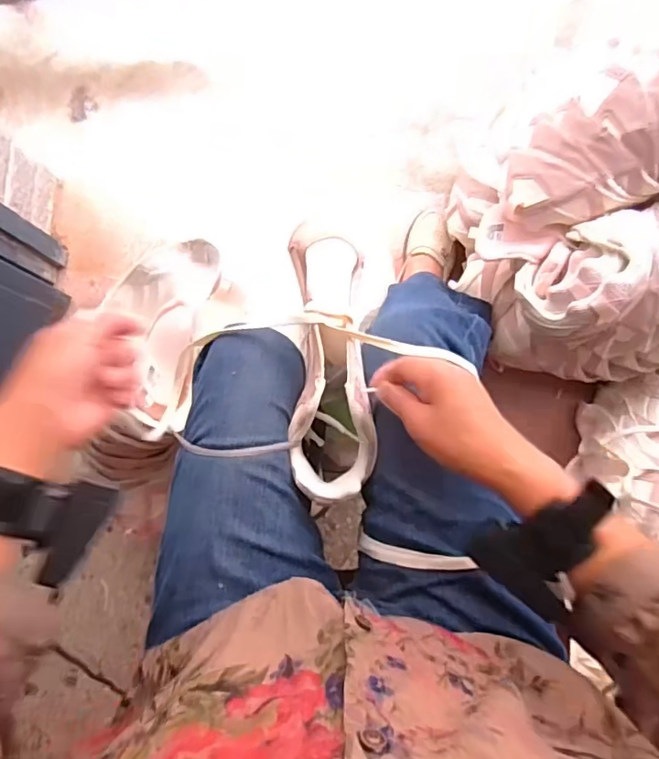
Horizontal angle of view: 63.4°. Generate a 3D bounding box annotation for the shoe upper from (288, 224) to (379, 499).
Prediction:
[{"bbox_3d":[-0.001,-0.014,0.463,0.072,0.051,0.235,-3,91,4],"label":"shoe upper"}]

